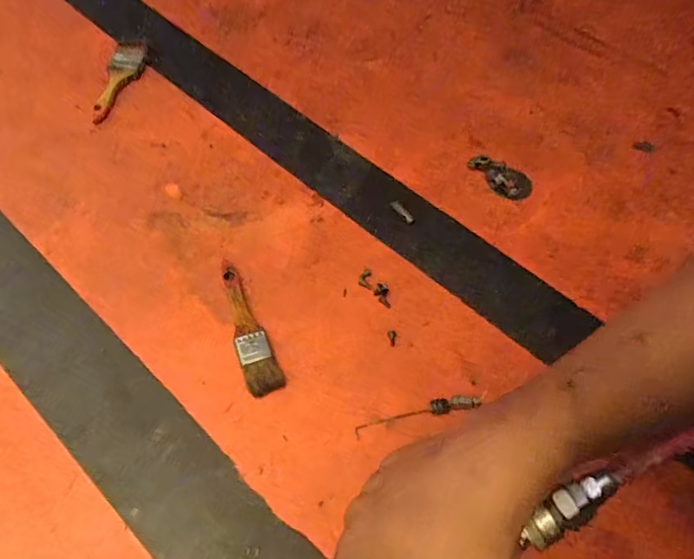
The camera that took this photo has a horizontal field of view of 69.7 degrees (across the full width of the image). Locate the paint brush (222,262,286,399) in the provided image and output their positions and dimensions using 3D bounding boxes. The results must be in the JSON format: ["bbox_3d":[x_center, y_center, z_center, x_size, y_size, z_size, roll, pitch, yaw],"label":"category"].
[{"bbox_3d":[-0.113,0.049,0.549,0.036,0.017,0.167,-19,60,-15],"label":"paint brush"}]

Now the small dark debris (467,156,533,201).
[{"bbox_3d":[0.215,-0.144,0.686,0.043,0.019,0.087,-37,66,-24],"label":"small dark debris"}]

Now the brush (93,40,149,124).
[{"bbox_3d":[-0.346,-0.317,0.772,0.049,0.012,0.202,1,57,-3],"label":"brush"}]

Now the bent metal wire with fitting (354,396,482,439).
[{"bbox_3d":[0.072,0.134,0.503,0.133,0.009,0.017,-11,59,-10],"label":"bent metal wire with fitting"}]

